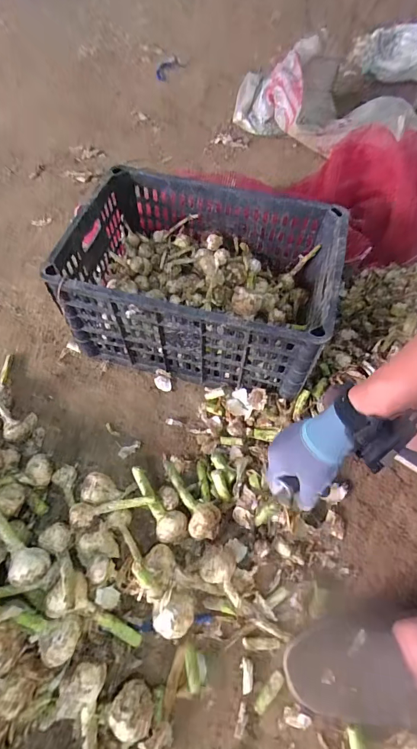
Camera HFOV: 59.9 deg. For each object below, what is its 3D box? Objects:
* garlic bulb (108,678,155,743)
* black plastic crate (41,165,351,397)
[{"bbox_3d":[-0.093,0.413,0.447,0.050,0.051,0.052,-2,58,3],"label":"garlic bulb"},{"bbox_3d":[-0.004,-0.162,0.672,0.424,0.231,0.293,11,59,11],"label":"black plastic crate"}]

